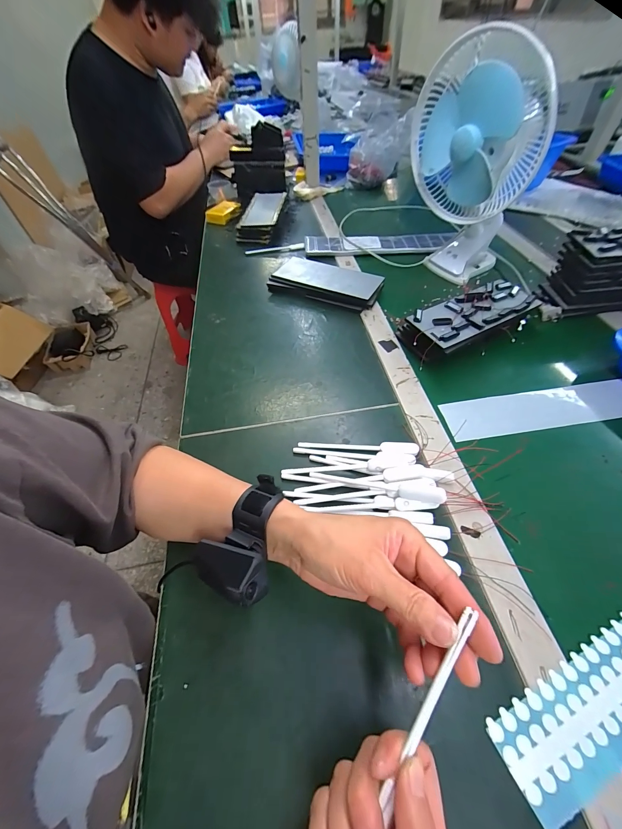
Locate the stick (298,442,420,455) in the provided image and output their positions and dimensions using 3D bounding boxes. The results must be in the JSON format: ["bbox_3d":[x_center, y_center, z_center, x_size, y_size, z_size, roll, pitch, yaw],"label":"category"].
[{"bbox_3d":[0.057,0.038,0.384,0.143,0.011,0.017,6,53,7],"label":"stick"}]

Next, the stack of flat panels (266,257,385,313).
[{"bbox_3d":[0.025,-0.253,0.604,0.216,0.038,0.085,20,56,17],"label":"stack of flat panels"}]

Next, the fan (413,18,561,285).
[{"bbox_3d":[0.256,-0.403,0.525,0.191,0.300,0.125,15,54,14],"label":"fan"}]

